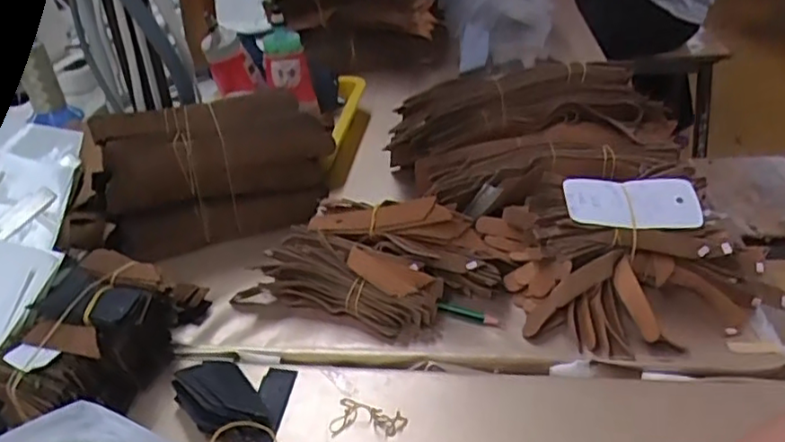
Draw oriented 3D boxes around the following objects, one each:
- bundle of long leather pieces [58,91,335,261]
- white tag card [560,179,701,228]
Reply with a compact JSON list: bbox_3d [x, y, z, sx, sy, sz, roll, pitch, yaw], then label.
[{"bbox_3d":[-0.186,-0.041,0.621,0.253,0.123,0.093,-10,33,-11],"label":"bundle of long leather pieces"},{"bbox_3d":[0.195,-0.014,0.520,0.101,0.009,0.051,-3,51,4],"label":"white tag card"}]

